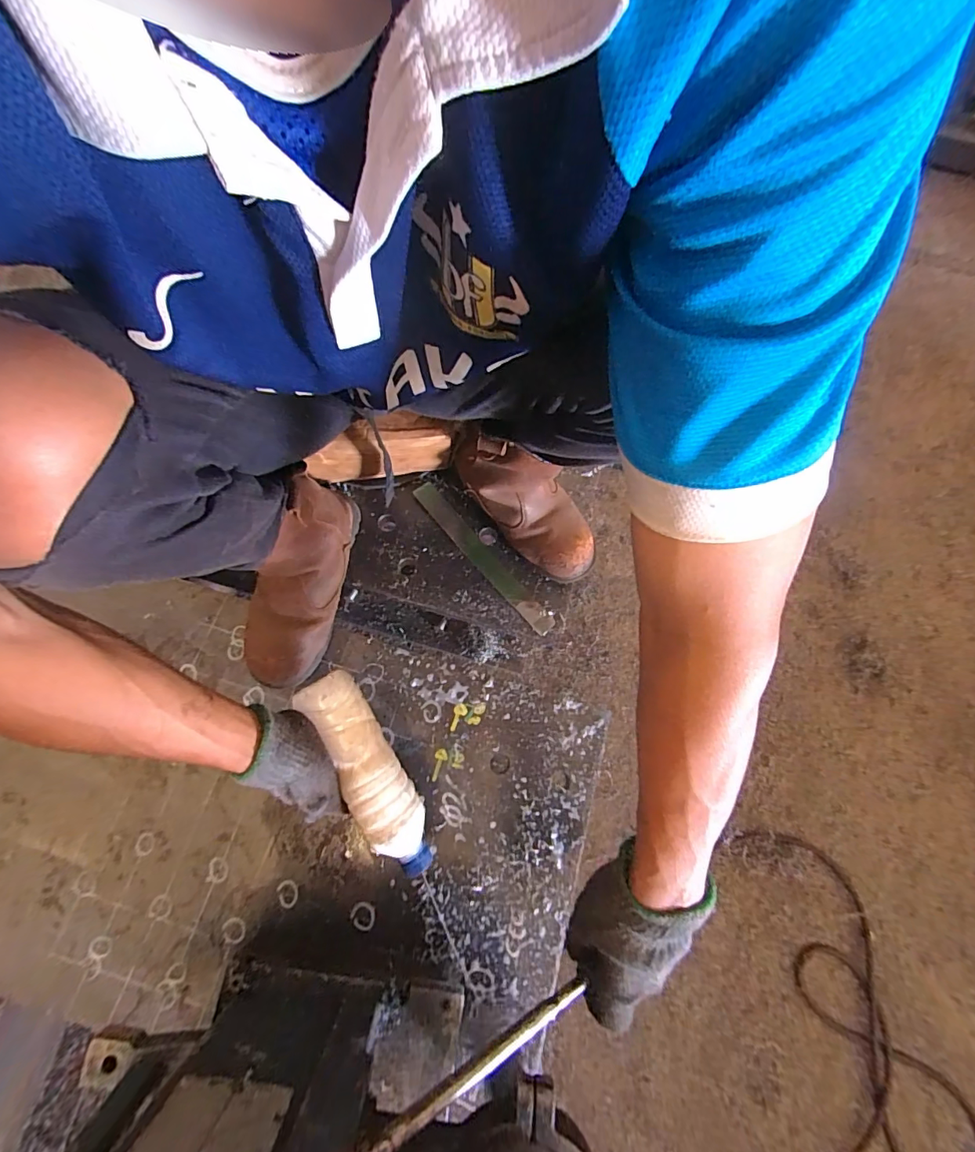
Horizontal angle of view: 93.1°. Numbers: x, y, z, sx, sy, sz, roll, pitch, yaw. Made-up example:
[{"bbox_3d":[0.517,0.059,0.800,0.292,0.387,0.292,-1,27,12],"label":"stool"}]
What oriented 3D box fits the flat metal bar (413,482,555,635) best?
[{"bbox_3d":[-0.008,-0.027,0.645,0.029,0.009,0.269,-38,79,-12],"label":"flat metal bar"}]

